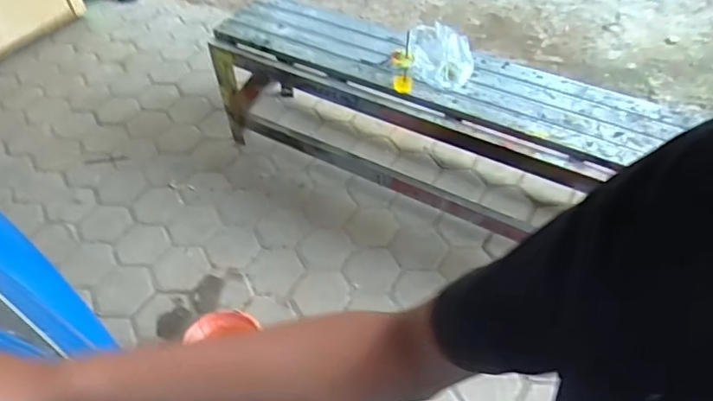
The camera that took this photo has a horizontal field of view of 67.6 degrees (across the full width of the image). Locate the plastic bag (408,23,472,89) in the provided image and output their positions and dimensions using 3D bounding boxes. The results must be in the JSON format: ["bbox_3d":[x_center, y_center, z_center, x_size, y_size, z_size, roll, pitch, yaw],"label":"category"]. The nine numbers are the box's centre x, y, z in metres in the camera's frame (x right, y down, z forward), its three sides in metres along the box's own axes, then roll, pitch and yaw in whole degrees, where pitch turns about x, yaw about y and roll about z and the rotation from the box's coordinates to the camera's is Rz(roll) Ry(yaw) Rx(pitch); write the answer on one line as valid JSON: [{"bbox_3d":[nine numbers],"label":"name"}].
[{"bbox_3d":[0.277,-0.485,1.751,0.214,0.122,0.207,4,48,7],"label":"plastic bag"}]

